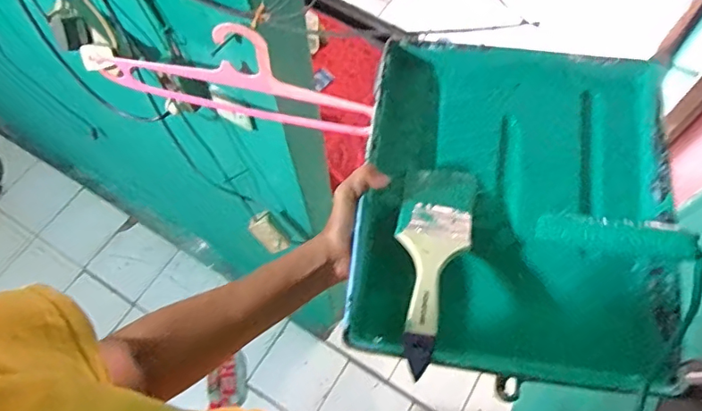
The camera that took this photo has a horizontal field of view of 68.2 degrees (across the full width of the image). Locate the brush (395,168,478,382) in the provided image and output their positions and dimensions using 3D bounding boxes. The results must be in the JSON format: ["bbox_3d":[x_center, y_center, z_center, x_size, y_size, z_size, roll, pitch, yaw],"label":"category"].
[{"bbox_3d":[0.077,0.050,0.491,0.062,0.019,0.216,13,55,7],"label":"brush"}]

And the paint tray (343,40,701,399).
[{"bbox_3d":[0.162,-0.005,0.521,0.294,0.056,0.345,5,66,3],"label":"paint tray"}]

